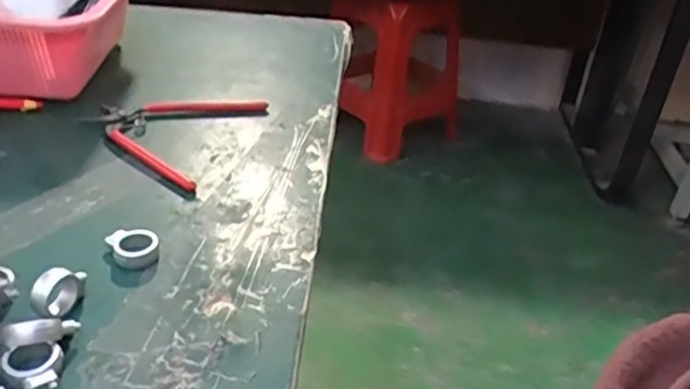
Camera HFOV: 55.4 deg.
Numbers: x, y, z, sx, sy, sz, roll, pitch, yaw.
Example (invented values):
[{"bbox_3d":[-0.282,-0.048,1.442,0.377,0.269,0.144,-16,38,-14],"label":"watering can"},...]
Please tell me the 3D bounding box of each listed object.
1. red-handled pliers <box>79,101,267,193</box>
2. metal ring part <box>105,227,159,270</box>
[{"bbox_3d":[-0.122,-0.056,0.525,0.136,0.012,0.120,28,38,31],"label":"red-handled pliers"},{"bbox_3d":[-0.126,0.031,0.391,0.029,0.010,0.030,-4,33,-15],"label":"metal ring part"}]

